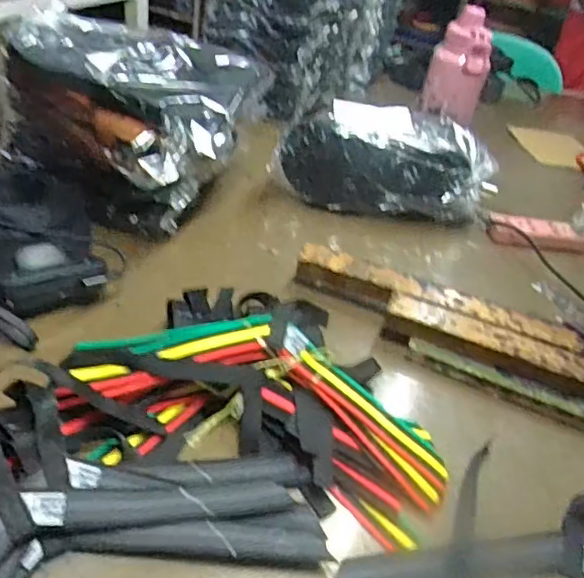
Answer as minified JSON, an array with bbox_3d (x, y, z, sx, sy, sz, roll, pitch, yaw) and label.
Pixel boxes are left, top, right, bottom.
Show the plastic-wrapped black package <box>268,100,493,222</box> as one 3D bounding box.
[{"bbox_3d":[0.137,-0.181,0.825,0.301,0.121,0.138,11,39,-1],"label":"plastic-wrapped black package"}]

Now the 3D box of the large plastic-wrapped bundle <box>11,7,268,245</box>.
[{"bbox_3d":[-0.178,-0.212,0.712,0.285,0.180,0.238,32,43,23],"label":"large plastic-wrapped bundle"}]

